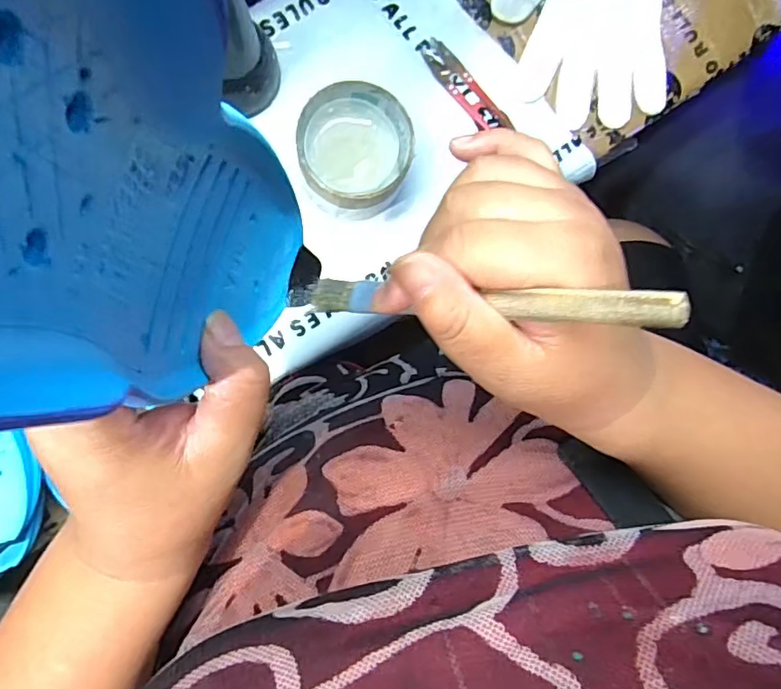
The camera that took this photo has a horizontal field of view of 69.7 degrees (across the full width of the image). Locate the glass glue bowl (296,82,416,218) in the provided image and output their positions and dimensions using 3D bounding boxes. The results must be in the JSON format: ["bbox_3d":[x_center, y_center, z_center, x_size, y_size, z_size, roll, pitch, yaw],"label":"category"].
[{"bbox_3d":[-0.027,-0.137,0.412,0.079,0.052,0.083,0,87,-8],"label":"glass glue bowl"}]

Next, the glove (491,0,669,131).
[{"bbox_3d":[0.159,-0.278,0.463,0.138,0.012,0.188,-5,88,-8],"label":"glove"}]

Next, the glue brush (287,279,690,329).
[{"bbox_3d":[0.018,-0.017,0.213,0.006,0.172,0.013,14,84,-48],"label":"glue brush"}]

